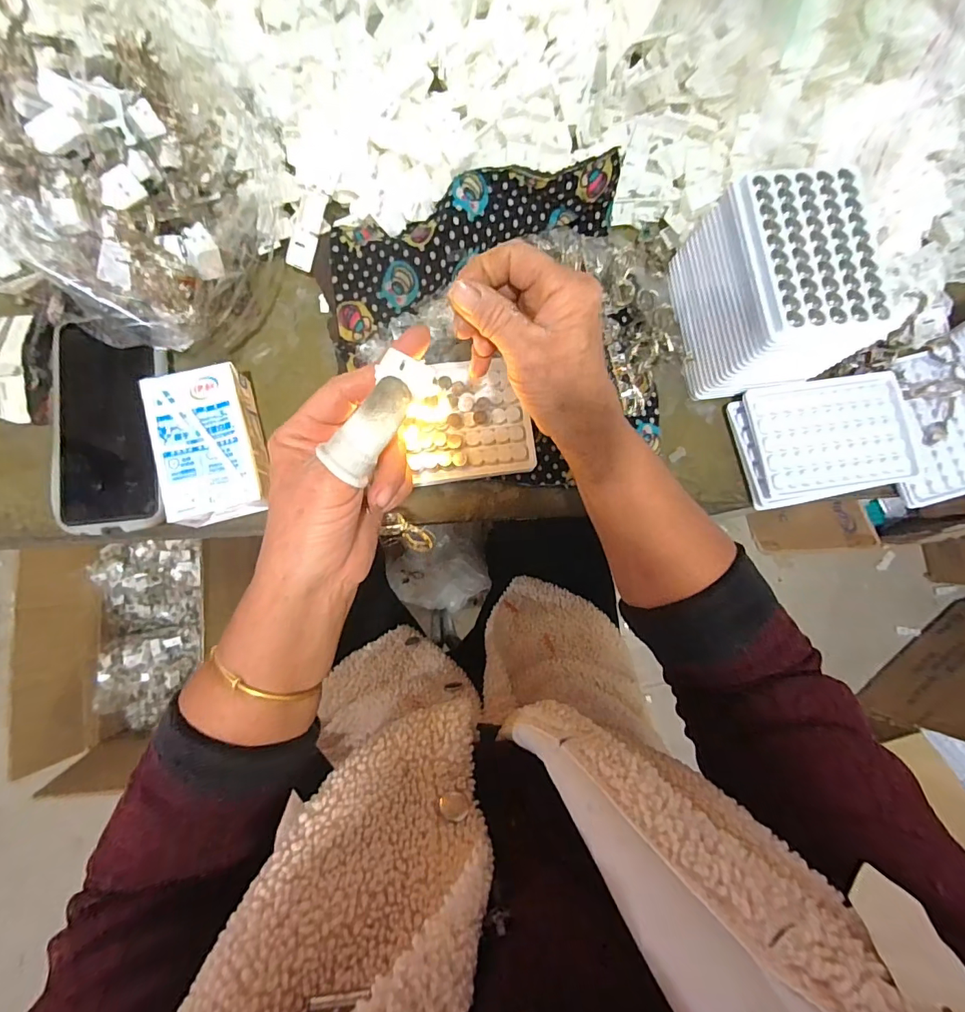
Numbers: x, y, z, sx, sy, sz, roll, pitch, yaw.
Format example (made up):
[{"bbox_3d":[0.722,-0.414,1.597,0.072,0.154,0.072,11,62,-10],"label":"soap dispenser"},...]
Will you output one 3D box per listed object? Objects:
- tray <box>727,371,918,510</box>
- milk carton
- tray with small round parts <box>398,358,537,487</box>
[{"bbox_3d":[0.286,-0.058,0.392,0.134,0.020,0.097,-11,83,-5],"label":"tray"},{"bbox_3d":[-0.200,-0.044,0.350,0.071,0.035,0.109,-15,84,-6],"label":"milk carton"},{"bbox_3d":[-0.011,-0.069,0.375,0.096,0.013,0.092,-8,83,-5],"label":"tray with small round parts"}]

